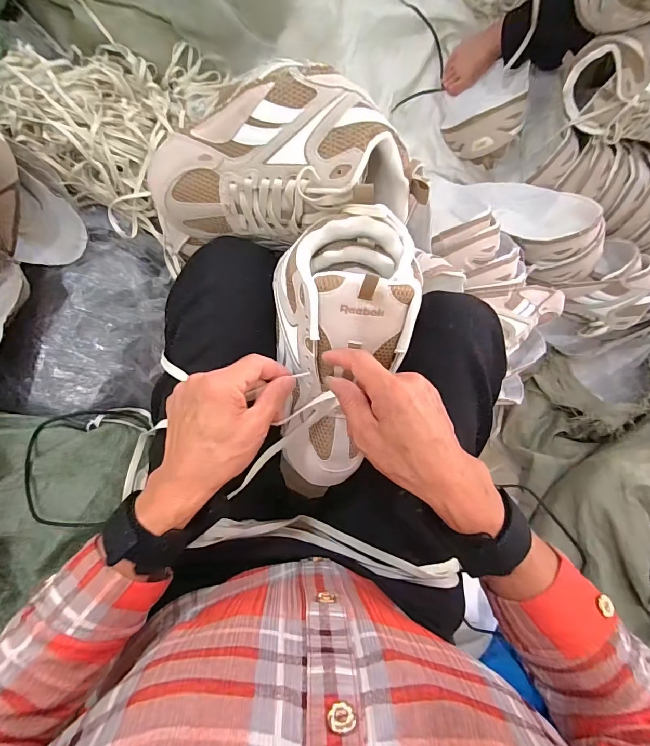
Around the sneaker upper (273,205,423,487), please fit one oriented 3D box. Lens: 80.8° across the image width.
[{"bbox_3d":[0.007,-0.017,0.331,0.114,0.067,0.239,11,102,-5],"label":"sneaker upper"}]

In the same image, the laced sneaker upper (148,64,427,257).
[{"bbox_3d":[-0.034,-0.180,0.363,0.251,0.138,0.105,-4,85,-6],"label":"laced sneaker upper"}]

